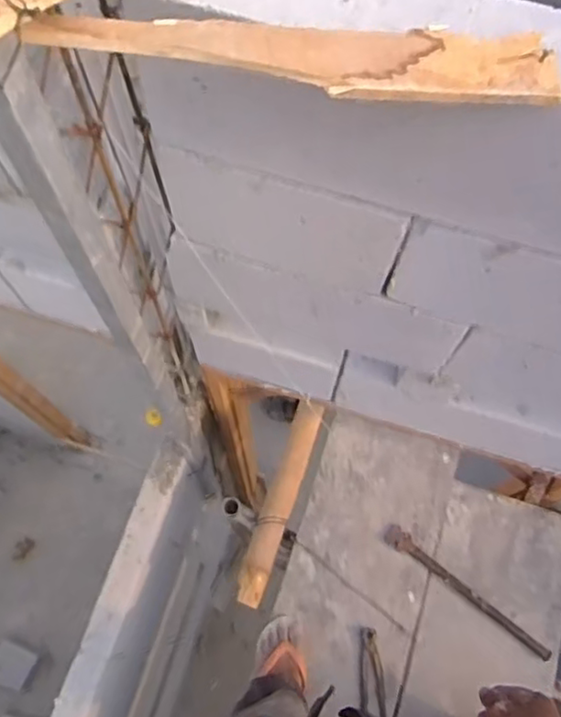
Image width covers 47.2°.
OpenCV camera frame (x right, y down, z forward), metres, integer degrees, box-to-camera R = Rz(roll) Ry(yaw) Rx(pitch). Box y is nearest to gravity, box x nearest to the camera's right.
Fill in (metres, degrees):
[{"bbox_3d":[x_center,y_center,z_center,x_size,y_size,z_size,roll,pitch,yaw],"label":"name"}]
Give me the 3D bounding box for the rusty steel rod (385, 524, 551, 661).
[{"bbox_3d":[0.421,0.519,1.437,0.427,0.035,0.049,35,73,11],"label":"rusty steel rod"}]

